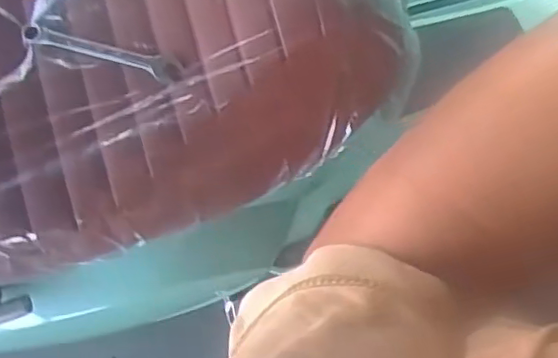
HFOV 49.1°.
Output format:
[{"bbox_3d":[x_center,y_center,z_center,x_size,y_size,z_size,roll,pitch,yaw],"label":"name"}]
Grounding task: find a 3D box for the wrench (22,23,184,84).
[{"bbox_3d":[-0.152,-0.109,0.523,0.138,0.013,0.020,16,85,7],"label":"wrench"}]

